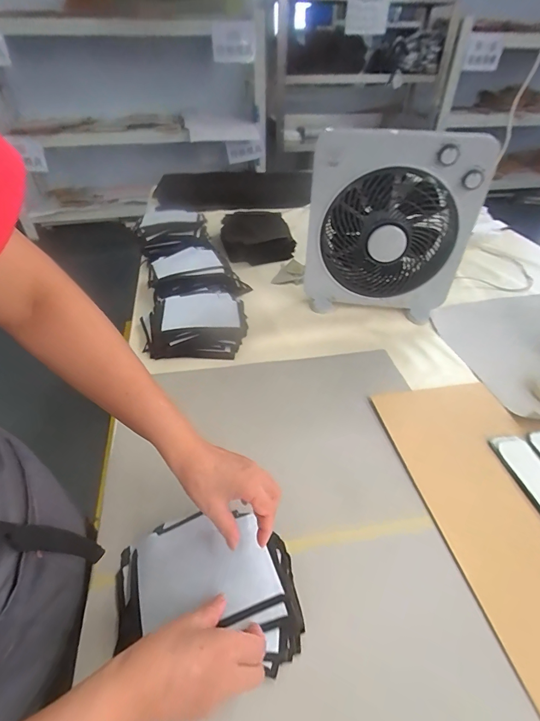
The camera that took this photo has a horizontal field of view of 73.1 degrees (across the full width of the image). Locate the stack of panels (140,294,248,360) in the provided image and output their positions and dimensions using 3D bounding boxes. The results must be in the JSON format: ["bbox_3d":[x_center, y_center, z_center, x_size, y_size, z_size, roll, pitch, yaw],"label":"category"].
[{"bbox_3d":[-0.156,-0.074,0.784,0.205,0.077,0.155,-8,43,-9],"label":"stack of panels"}]

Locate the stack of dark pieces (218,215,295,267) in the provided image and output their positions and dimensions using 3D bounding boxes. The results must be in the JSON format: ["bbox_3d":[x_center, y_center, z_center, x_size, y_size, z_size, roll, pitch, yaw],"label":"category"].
[{"bbox_3d":[-0.040,-0.366,1.095,0.211,0.085,0.184,-1,42,-1],"label":"stack of dark pieces"}]

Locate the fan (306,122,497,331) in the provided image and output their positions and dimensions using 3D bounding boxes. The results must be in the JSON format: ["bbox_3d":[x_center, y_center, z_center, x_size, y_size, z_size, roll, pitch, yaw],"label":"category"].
[{"bbox_3d":[0.236,-0.263,0.771,0.327,0.376,0.105,16,44,17],"label":"fan"}]

